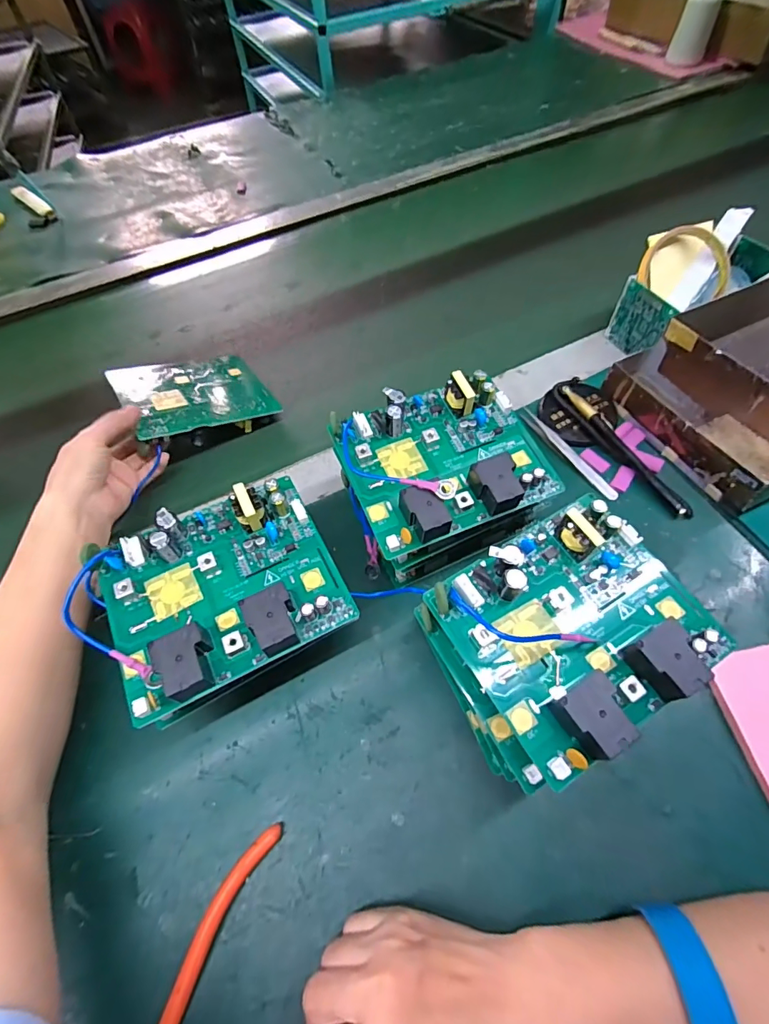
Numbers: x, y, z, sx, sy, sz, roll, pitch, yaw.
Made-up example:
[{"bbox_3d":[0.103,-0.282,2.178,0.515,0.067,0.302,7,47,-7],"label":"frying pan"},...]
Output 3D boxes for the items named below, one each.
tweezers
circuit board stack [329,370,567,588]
[{"bbox_3d":[0.162,-0.054,0.405,0.013,0.006,0.112,-33,62,-15],"label":"tweezers"},{"bbox_3d":[0.043,-0.018,0.338,0.136,0.099,0.122,-20,59,-7],"label":"circuit board stack"}]

